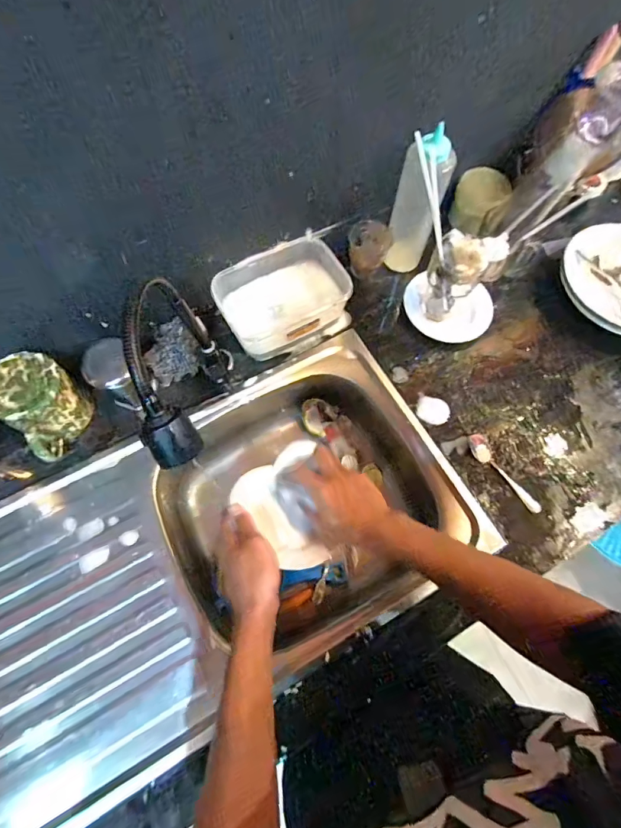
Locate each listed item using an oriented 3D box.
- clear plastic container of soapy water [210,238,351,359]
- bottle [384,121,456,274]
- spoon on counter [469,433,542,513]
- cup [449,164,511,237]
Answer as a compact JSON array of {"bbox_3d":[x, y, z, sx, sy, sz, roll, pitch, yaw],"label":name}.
[{"bbox_3d":[-0.039,-0.184,0.668,0.202,0.082,0.142,-26,71,-11],"label":"clear plastic container of soapy water"},{"bbox_3d":[0.167,-0.326,0.660,0.068,0.254,0.066,14,68,4],"label":"bottle"},{"bbox_3d":[0.282,0.088,0.608,0.029,0.009,0.137,-32,72,-13],"label":"spoon on counter"},{"bbox_3d":[0.306,-0.390,0.749,0.073,0.090,0.076,1,68,-1],"label":"cup"}]

